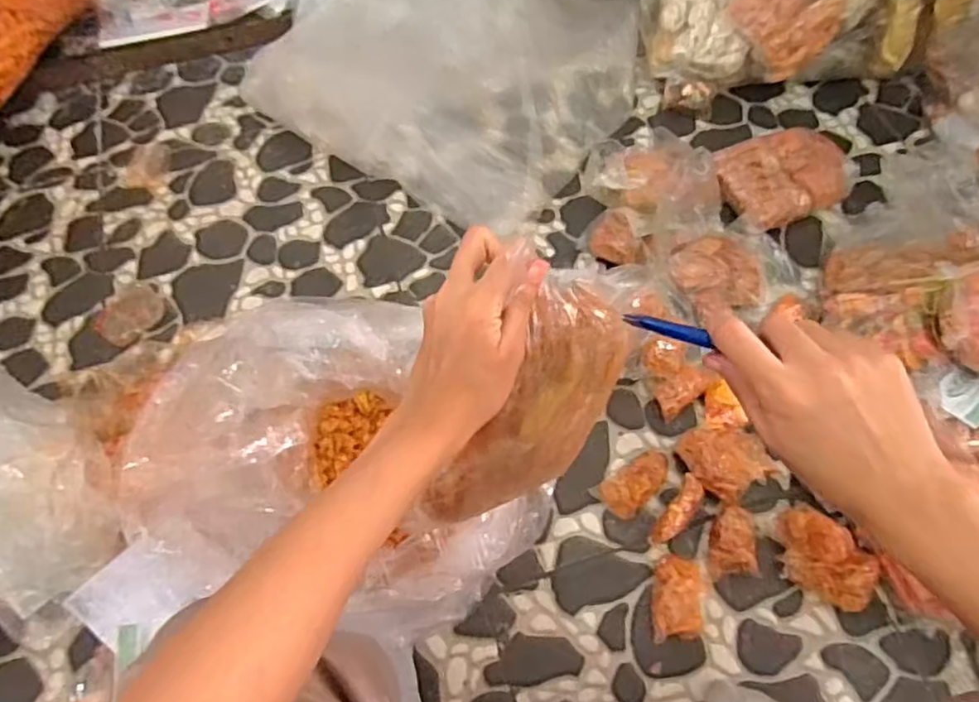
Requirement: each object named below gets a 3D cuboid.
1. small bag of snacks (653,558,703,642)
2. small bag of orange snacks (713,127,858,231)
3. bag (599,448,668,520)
[{"bbox_3d":[0.202,0.267,0.713,0.051,0.027,0.083,7,62,7],"label":"small bag of snacks"},{"bbox_3d":[0.427,-0.259,0.972,0.193,0.042,0.147,-22,62,-9],"label":"small bag of orange snacks"},{"bbox_3d":[0.176,0.153,0.777,0.094,0.021,0.049,-33,64,-14],"label":"bag"}]

